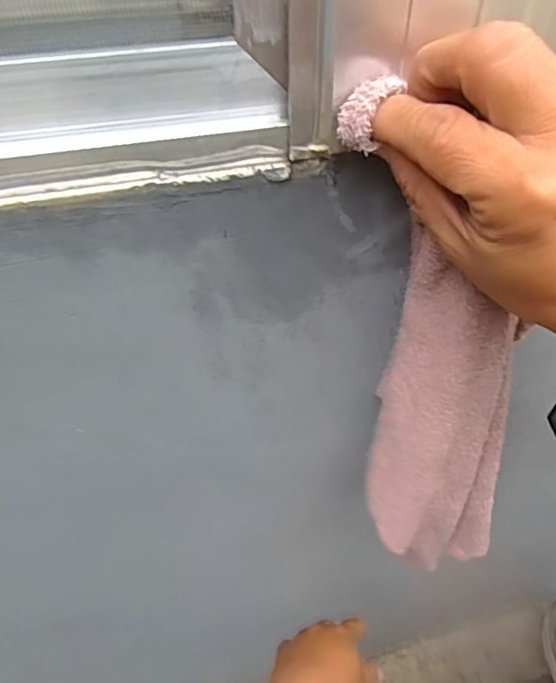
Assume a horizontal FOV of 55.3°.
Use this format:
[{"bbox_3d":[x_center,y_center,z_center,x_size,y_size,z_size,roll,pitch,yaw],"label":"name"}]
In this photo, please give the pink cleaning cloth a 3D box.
[{"bbox_3d":[0.085,0.038,0.297,0.068,0.342,0.058,13,46,33],"label":"pink cleaning cloth"}]

